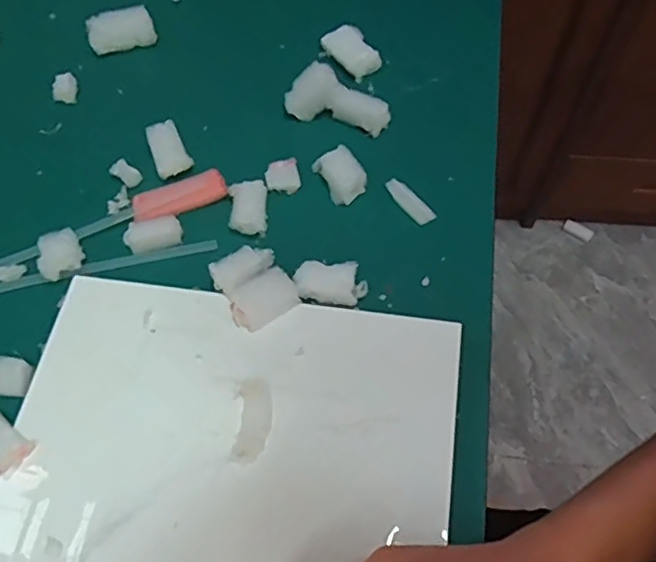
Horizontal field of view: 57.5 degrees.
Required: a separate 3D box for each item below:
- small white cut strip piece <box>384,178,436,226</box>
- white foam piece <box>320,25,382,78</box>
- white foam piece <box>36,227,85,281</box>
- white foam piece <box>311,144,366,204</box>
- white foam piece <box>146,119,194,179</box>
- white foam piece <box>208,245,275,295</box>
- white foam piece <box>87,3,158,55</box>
[{"bbox_3d":[0.067,-0.066,0.490,0.016,0.004,0.050,-35,66,-15],"label":"small white cut strip piece"},{"bbox_3d":[0.023,-0.216,0.564,0.030,0.022,0.060,-36,66,-16],"label":"white foam piece"},{"bbox_3d":[-0.211,-0.020,0.471,0.032,0.014,0.038,-24,64,-10],"label":"white foam piece"},{"bbox_3d":[0.012,-0.089,0.494,0.032,0.017,0.043,-27,64,-12],"label":"white foam piece"},{"bbox_3d":[-0.137,-0.112,0.514,0.029,0.020,0.047,-26,64,-11],"label":"white foam piece"},{"bbox_3d":[-0.064,-0.010,0.451,0.048,0.016,0.023,-33,66,-14],"label":"white foam piece"},{"bbox_3d":[-0.204,-0.247,0.589,0.062,0.018,0.043,-21,63,-9],"label":"white foam piece"}]

